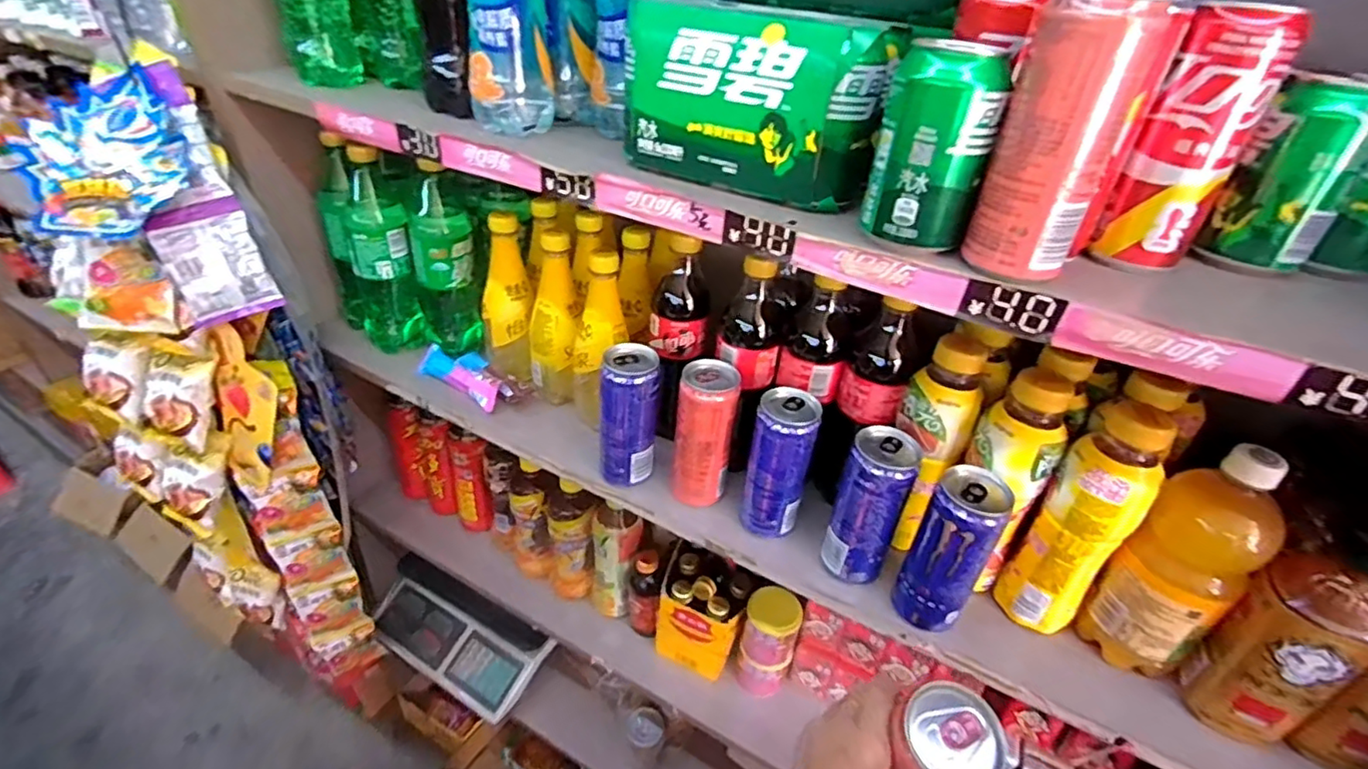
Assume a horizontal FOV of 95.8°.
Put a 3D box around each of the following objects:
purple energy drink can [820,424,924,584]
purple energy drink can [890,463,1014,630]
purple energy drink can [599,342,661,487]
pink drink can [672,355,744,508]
[{"bbox_3d":[0.161,0.107,0.544,0.056,0.136,0.051,18,36,18],"label":"purple energy drink can"},{"bbox_3d":[0.218,0.137,0.508,0.056,0.137,0.050,26,39,27],"label":"purple energy drink can"},{"bbox_3d":[-0.054,0.033,0.625,0.058,0.140,0.051,3,35,-5],"label":"purple energy drink can"},{"bbox_3d":[0.022,0.046,0.615,0.058,0.141,0.059,10,35,6],"label":"pink drink can"}]

